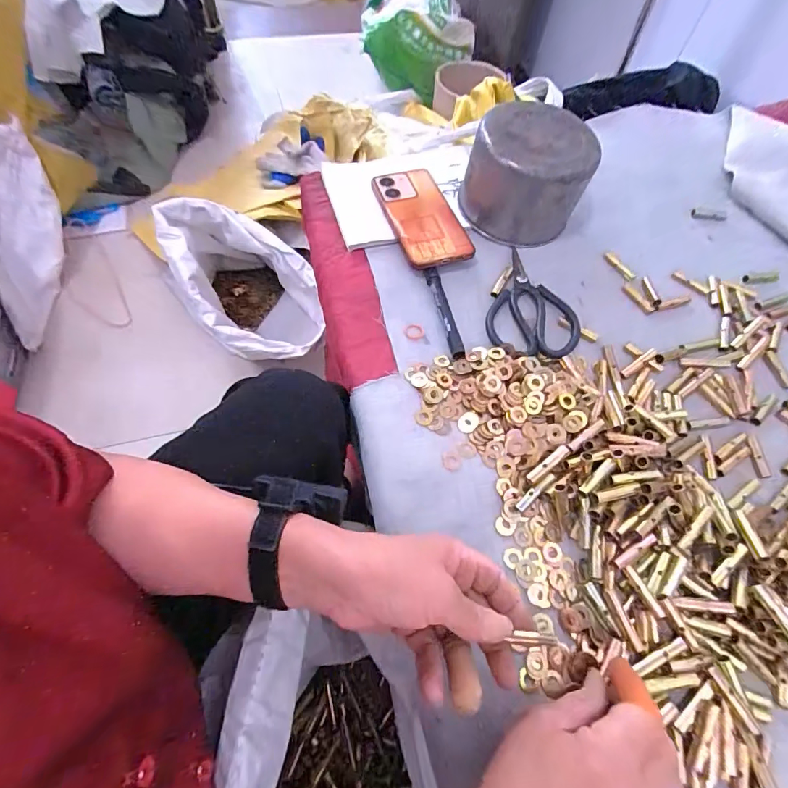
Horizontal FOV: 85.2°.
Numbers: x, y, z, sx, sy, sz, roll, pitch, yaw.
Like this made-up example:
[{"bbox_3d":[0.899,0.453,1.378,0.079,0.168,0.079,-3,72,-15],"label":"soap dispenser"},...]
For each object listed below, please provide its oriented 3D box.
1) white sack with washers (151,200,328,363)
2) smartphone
[{"bbox_3d":[-0.302,-0.212,0.838,0.202,0.306,0.345,-33,67,-18],"label":"white sack with washers"},{"bbox_3d":[0.032,-0.212,0.511,0.074,0.013,0.155,-21,66,-8],"label":"smartphone"}]

